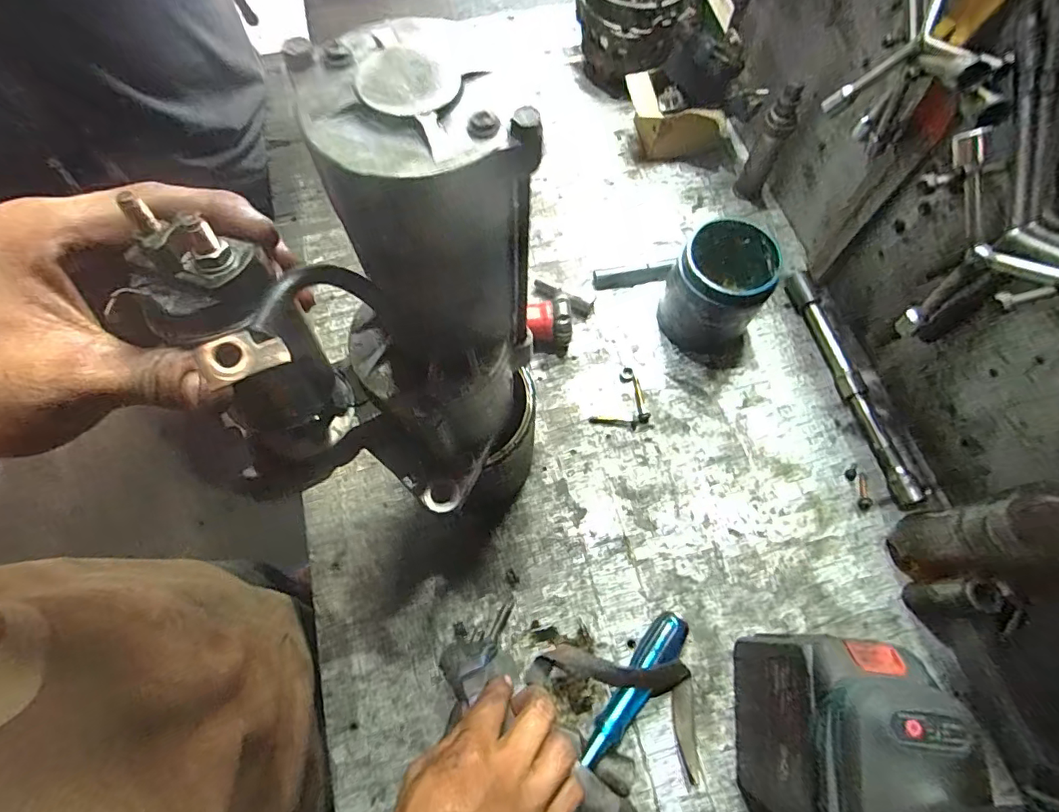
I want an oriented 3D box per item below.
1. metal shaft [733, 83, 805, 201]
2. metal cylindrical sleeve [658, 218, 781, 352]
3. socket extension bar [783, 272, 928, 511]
[{"bbox_3d":[0.259,-0.280,0.558,0.031,0.131,0.027,29,71,11],"label":"metal shaft"},{"bbox_3d":[0.185,-0.114,0.506,0.082,0.101,0.089,0,69,-1],"label":"metal cylindrical sleeve"},{"bbox_3d":[0.316,-0.023,0.511,0.019,0.021,0.253,-13,68,-6],"label":"socket extension bar"}]

